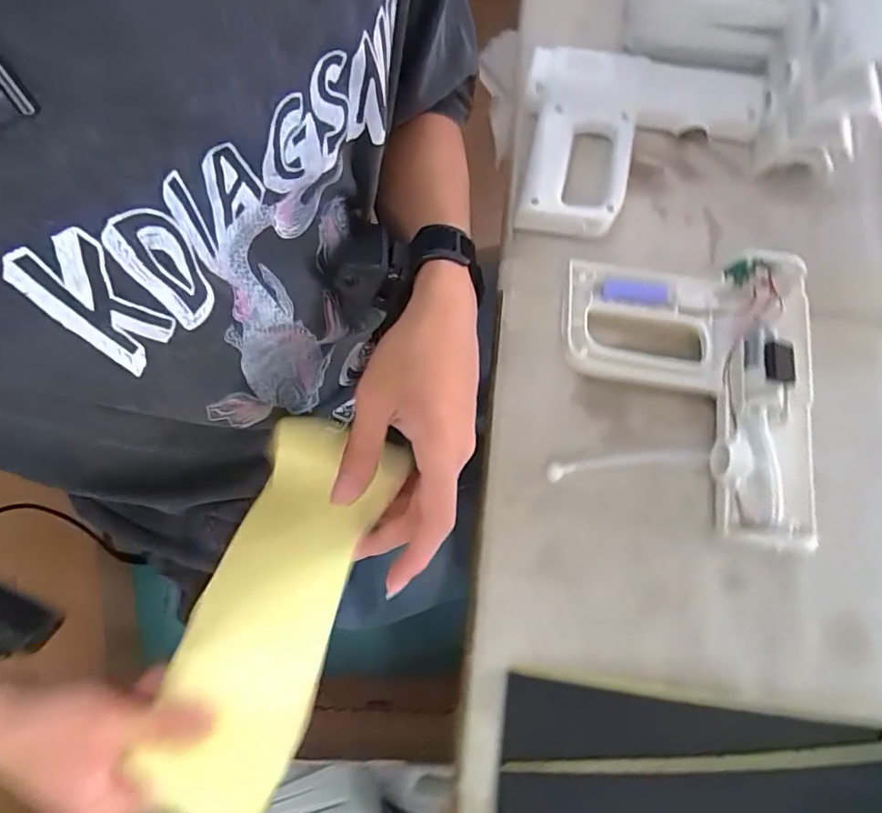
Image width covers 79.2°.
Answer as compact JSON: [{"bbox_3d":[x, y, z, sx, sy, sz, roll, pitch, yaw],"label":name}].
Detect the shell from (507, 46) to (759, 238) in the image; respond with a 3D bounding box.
[{"bbox_3d":[0.171,-0.227,0.464,0.200,0.038,0.177,8,75,1],"label":"shell"}]

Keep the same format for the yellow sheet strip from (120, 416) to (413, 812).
[{"bbox_3d":[-0.106,0.131,0.332,0.111,0.021,0.245,13,77,28],"label":"yellow sheet strip"}]

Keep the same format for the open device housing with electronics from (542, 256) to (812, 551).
[{"bbox_3d":[0.184,-0.009,0.399,0.181,0.041,0.212,4,75,0],"label":"open device housing with electronics"}]

